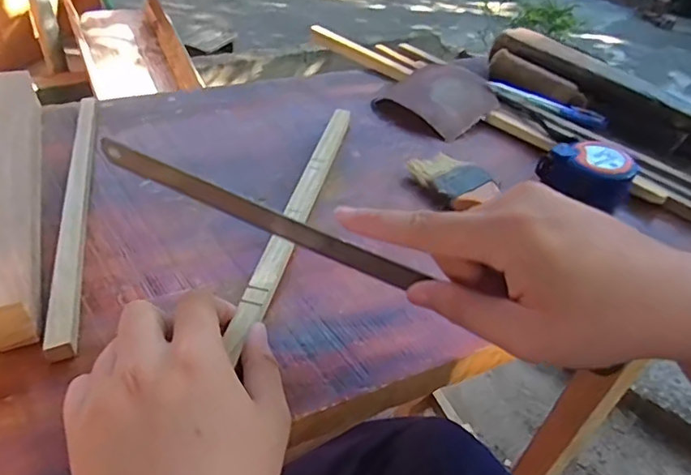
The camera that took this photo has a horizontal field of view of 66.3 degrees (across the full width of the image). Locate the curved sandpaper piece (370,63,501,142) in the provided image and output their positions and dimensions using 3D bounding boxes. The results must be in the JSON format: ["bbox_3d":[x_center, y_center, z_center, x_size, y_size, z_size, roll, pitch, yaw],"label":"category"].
[{"bbox_3d":[0.097,-0.149,0.561,0.120,0.024,0.105,-30,53,-35],"label":"curved sandpaper piece"}]

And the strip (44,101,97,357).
[{"bbox_3d":[-0.196,-0.031,0.387,0.014,0.009,0.283,-7,43,-16],"label":"strip"}]

